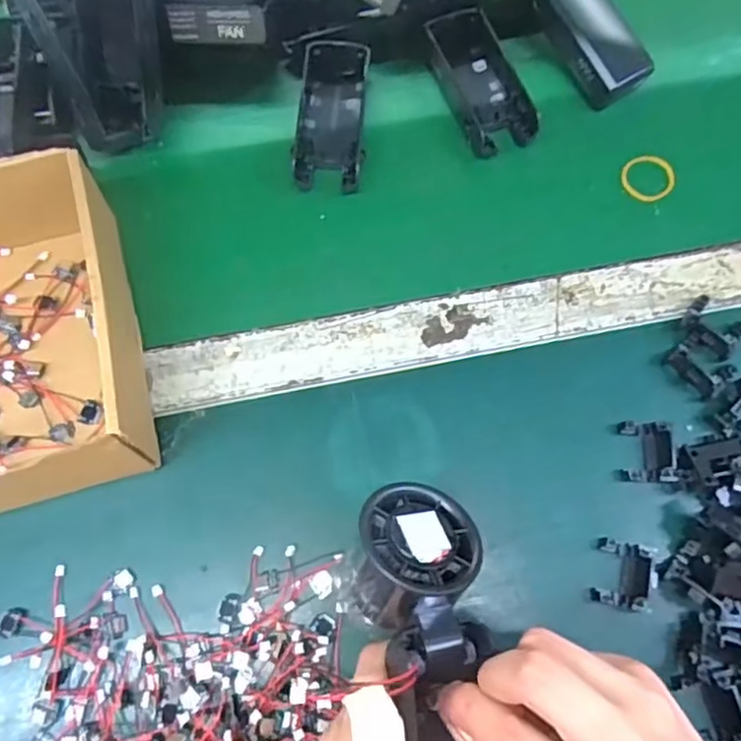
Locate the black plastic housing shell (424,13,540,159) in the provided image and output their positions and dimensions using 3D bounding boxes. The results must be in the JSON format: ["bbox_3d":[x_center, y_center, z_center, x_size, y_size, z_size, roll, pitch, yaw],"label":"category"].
[{"bbox_3d":[0.075,-0.204,0.455,0.047,0.031,0.112,-17,74,-7],"label":"black plastic housing shell"}]

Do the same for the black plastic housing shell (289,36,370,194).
[{"bbox_3d":[-0.027,-0.177,0.443,0.045,0.026,0.116,3,73,-1],"label":"black plastic housing shell"}]

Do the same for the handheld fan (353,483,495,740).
[{"bbox_3d":[0.030,0.134,0.276,0.058,0.044,0.169,-9,80,-4],"label":"handheld fan"}]

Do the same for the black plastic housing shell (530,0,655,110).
[{"bbox_3d":[0.153,-0.242,0.453,0.046,0.026,0.106,-36,94,-12],"label":"black plastic housing shell"}]

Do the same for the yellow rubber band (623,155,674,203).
[{"bbox_3d":[0.192,-0.134,0.446,0.038,0.007,0.035,1,69,-2],"label":"yellow rubber band"}]

